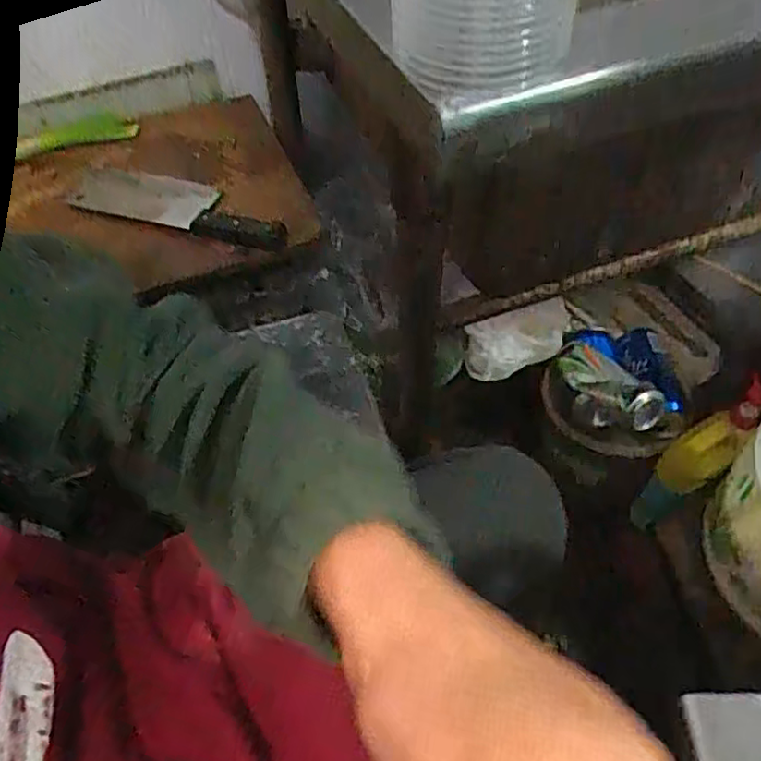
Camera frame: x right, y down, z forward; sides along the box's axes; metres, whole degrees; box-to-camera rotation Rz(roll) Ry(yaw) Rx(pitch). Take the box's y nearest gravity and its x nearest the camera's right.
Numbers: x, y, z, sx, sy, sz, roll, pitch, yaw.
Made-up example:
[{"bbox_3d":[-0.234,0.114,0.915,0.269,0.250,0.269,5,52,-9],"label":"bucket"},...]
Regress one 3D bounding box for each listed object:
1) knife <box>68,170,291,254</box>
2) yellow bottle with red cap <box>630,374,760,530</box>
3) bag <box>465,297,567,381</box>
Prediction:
[{"bbox_3d":[-0.236,-0.207,0.771,0.297,0.031,0.071,20,56,18],"label":"knife"},{"bbox_3d":[0.433,0.112,0.880,0.071,0.251,0.063,4,39,-46],"label":"yellow bottle with red cap"},{"bbox_3d":[0.193,-0.055,0.924,0.141,0.116,0.055,-5,52,0],"label":"bag"}]

